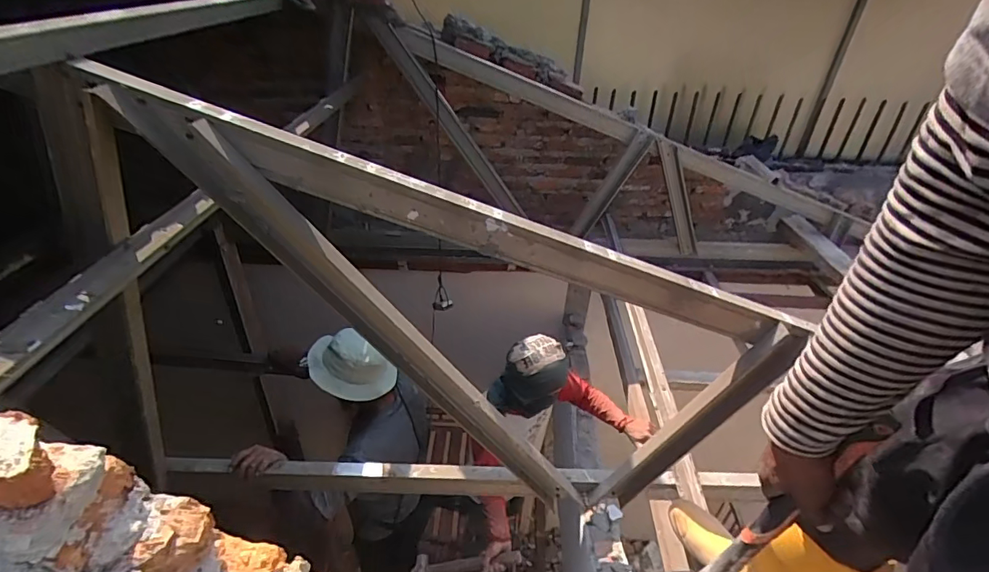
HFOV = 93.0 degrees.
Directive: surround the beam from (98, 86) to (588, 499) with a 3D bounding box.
[{"bbox_3d":[-0.180,0.130,0.953,0.107,1.219,0.035,-30,29,19],"label":"beam"}]

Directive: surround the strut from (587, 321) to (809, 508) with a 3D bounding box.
[{"bbox_3d":[0.432,0.328,1.071,0.085,0.650,0.054,23,31,-15],"label":"strut"}]

